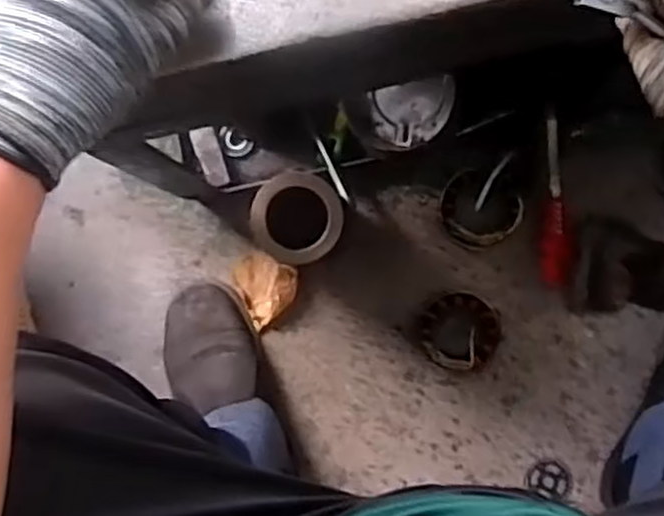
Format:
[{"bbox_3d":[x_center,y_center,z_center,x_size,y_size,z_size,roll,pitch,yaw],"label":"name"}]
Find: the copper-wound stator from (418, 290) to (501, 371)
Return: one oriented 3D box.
[{"bbox_3d":[0.136,0.077,0.809,0.083,0.042,0.080,7,88,4],"label":"copper-wound stator"}]

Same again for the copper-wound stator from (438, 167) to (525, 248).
[{"bbox_3d":[0.159,-0.054,0.812,0.082,0.052,0.083,0,88,4],"label":"copper-wound stator"}]

